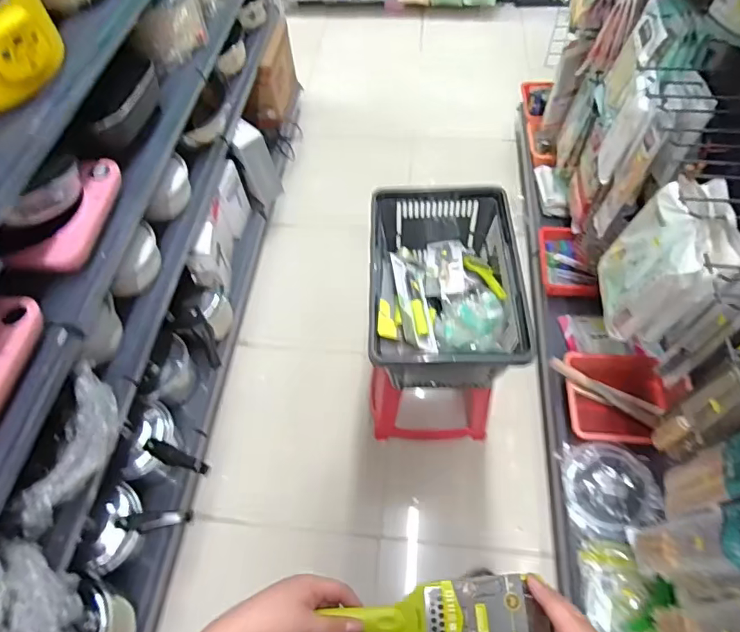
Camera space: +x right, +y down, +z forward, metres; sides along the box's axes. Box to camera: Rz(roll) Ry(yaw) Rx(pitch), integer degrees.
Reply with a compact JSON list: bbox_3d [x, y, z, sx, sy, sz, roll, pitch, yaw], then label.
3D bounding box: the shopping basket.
[{"bbox_3d":[0.168,-0.081,1.138,0.317,0.211,0.479,-1,58,3],"label":"shopping basket"}]

